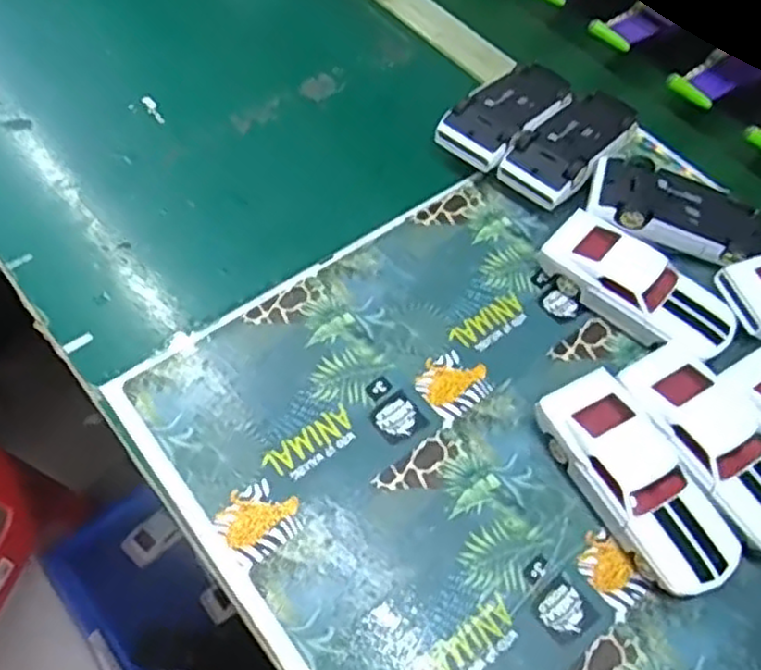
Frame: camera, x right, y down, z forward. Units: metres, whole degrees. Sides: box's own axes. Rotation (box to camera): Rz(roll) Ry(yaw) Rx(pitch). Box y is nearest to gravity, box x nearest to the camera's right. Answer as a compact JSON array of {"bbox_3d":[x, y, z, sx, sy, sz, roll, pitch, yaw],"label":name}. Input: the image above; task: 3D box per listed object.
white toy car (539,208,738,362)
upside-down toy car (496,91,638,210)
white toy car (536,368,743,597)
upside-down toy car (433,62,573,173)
[{"bbox_3d":[0.169,-0.031,0.475,0.126,0.033,0.054,36,61,17],"label":"white toy car"},{"bbox_3d":[0.146,-0.142,0.541,0.054,0.034,0.124,41,63,19],"label":"upside-down toy car"},{"bbox_3d":[0.143,0.081,0.403,0.055,0.030,0.127,-24,62,-19],"label":"white toy car"},{"bbox_3d":[0.101,-0.169,0.558,0.057,0.037,0.128,37,63,18],"label":"upside-down toy car"}]

